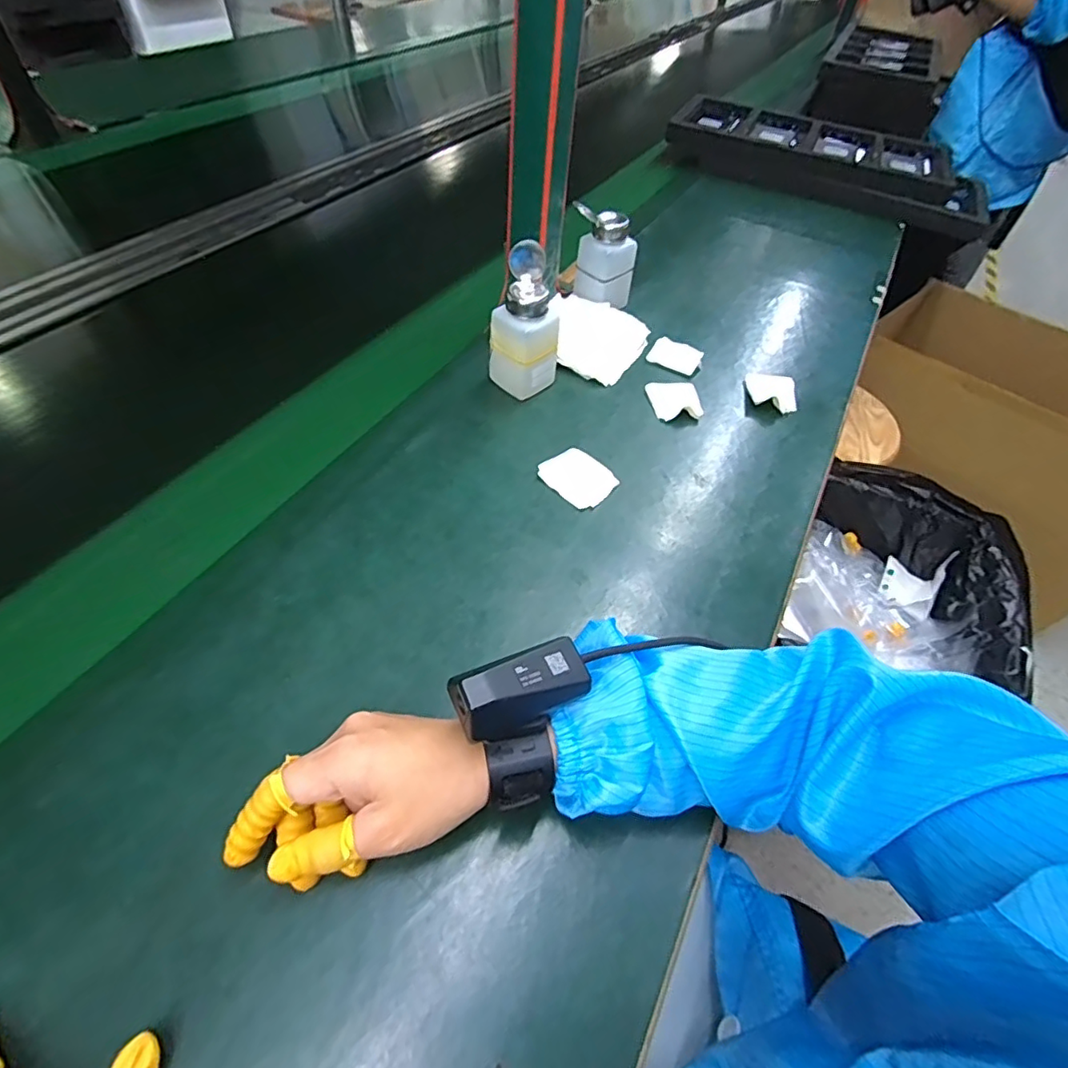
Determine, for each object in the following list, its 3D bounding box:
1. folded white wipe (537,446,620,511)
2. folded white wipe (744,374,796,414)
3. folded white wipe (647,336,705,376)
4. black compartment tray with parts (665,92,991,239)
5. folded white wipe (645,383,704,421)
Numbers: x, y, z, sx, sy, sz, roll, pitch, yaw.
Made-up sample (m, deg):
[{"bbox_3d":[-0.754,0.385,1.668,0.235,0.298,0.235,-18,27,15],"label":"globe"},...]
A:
[{"bbox_3d":[0.041,-0.052,0.499,0.052,0.009,0.060,-34,61,-28],"label":"folded white wipe"},{"bbox_3d":[0.254,-0.150,0.593,0.052,0.015,0.051,8,51,2],"label":"folded white wipe"},{"bbox_3d":[0.161,-0.202,0.630,0.058,0.007,0.051,25,54,15],"label":"folded white wipe"},{"bbox_3d":[0.518,-0.673,0.998,0.553,0.070,0.232,25,53,15],"label":"black compartment tray with parts"},{"bbox_3d":[0.147,-0.140,0.579,0.050,0.009,0.058,-3,52,-7],"label":"folded white wipe"}]

